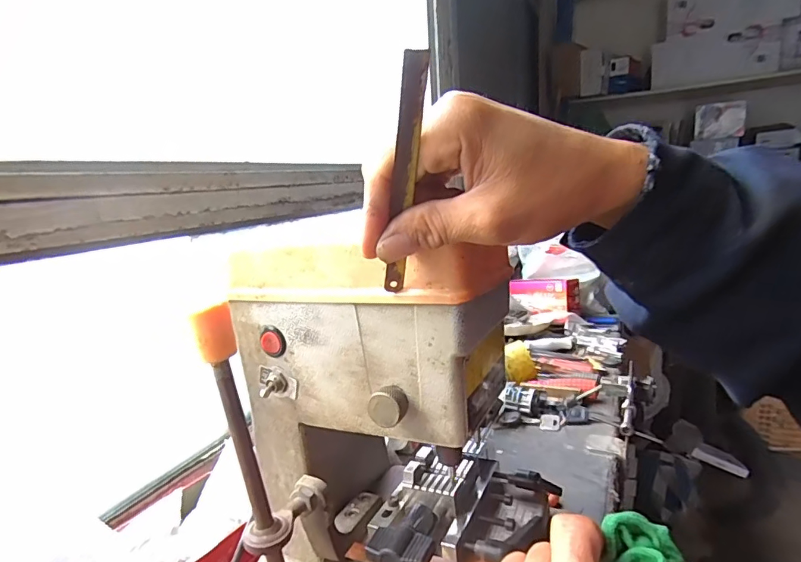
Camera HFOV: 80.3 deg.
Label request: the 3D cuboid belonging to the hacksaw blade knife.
[{"bbox_3d":[0.002,-0.045,0.236,0.012,0.131,0.006,-8,45,-15],"label":"hacksaw blade knife"}]

